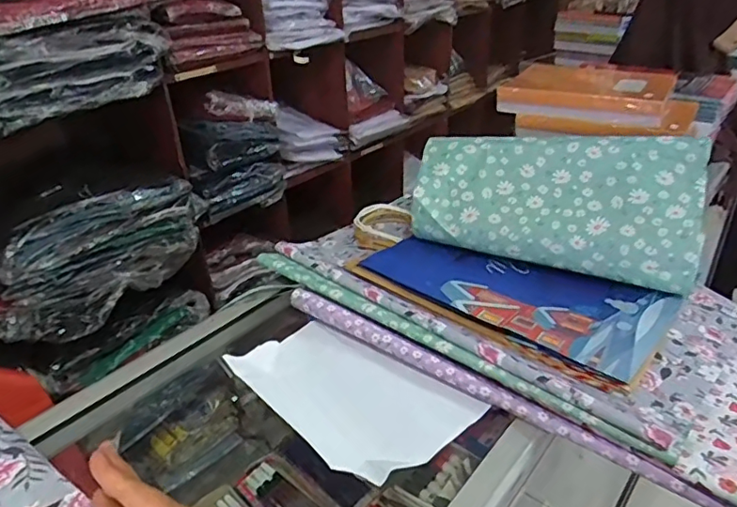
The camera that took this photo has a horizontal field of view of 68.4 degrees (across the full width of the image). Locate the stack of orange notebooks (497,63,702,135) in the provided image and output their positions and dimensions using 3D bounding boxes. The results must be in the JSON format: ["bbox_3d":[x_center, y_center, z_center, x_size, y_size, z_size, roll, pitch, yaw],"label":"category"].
[{"bbox_3d":[0.325,-0.212,0.763,0.231,0.075,0.158,19,36,30],"label":"stack of orange notebooks"}]

